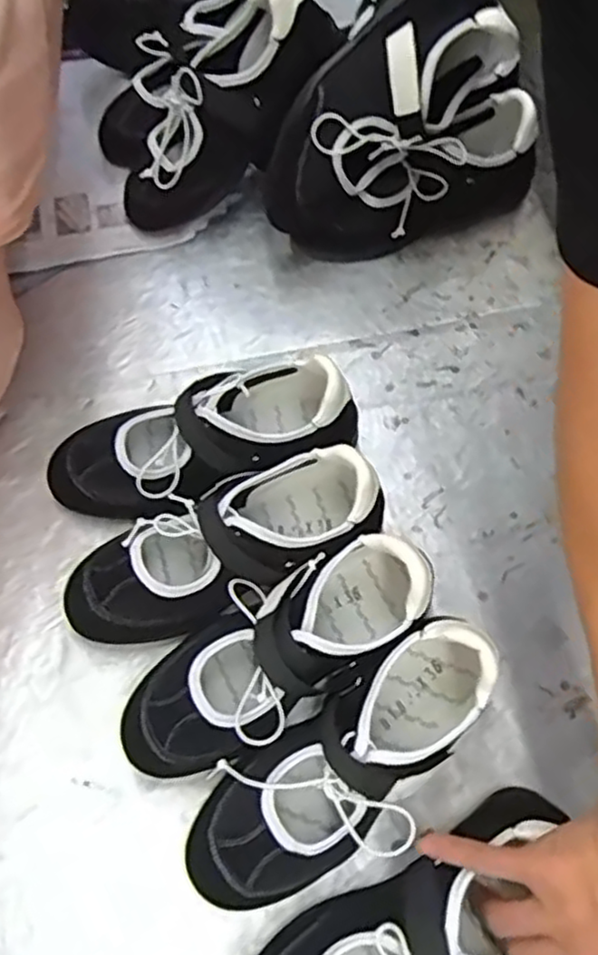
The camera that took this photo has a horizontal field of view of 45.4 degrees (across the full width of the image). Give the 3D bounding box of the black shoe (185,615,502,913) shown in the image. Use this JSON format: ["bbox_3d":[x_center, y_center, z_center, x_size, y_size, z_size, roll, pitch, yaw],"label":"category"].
[{"bbox_3d":[0.031,0.182,0.448,0.223,0.101,0.090,-30,71,-14],"label":"black shoe"}]

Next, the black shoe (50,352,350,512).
[{"bbox_3d":[-0.076,-0.024,0.535,0.224,0.096,0.093,-13,67,-8],"label":"black shoe"}]

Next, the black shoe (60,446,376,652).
[{"bbox_3d":[-0.053,0.049,0.502,0.214,0.105,0.076,-22,69,-11],"label":"black shoe"}]

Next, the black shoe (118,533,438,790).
[{"bbox_3d":[-0.016,0.118,0.477,0.218,0.102,0.087,-25,69,-12],"label":"black shoe"}]

